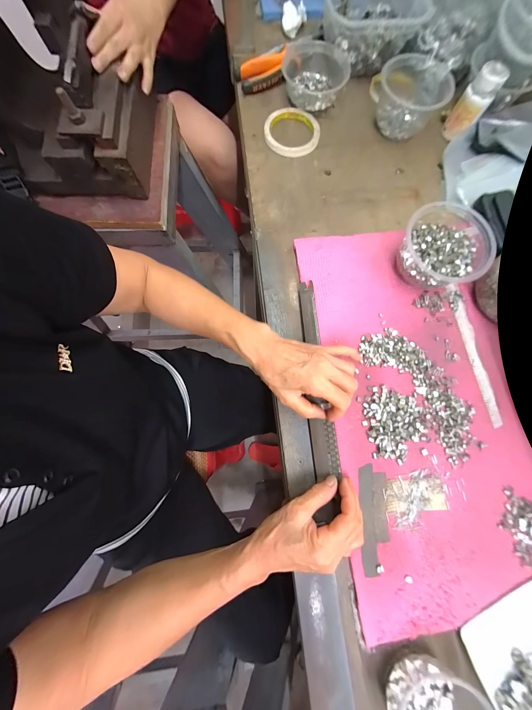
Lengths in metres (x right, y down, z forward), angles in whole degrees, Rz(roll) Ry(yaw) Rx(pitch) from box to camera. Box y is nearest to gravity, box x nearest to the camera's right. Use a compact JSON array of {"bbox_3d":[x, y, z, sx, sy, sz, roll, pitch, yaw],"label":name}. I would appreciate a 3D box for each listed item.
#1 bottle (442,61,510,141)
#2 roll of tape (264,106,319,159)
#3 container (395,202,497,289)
[{"bbox_3d":[0.345,-0.416,0.388,0.039,0.082,0.034,-6,78,-1],"label":"bottle"},{"bbox_3d":[0.046,-0.398,0.417,0.096,0.014,0.096,1,78,0],"label":"roll of tape"},{"bbox_3d":[0.247,-0.150,0.336,0.101,0.064,0.110,0,78,0],"label":"container"}]

